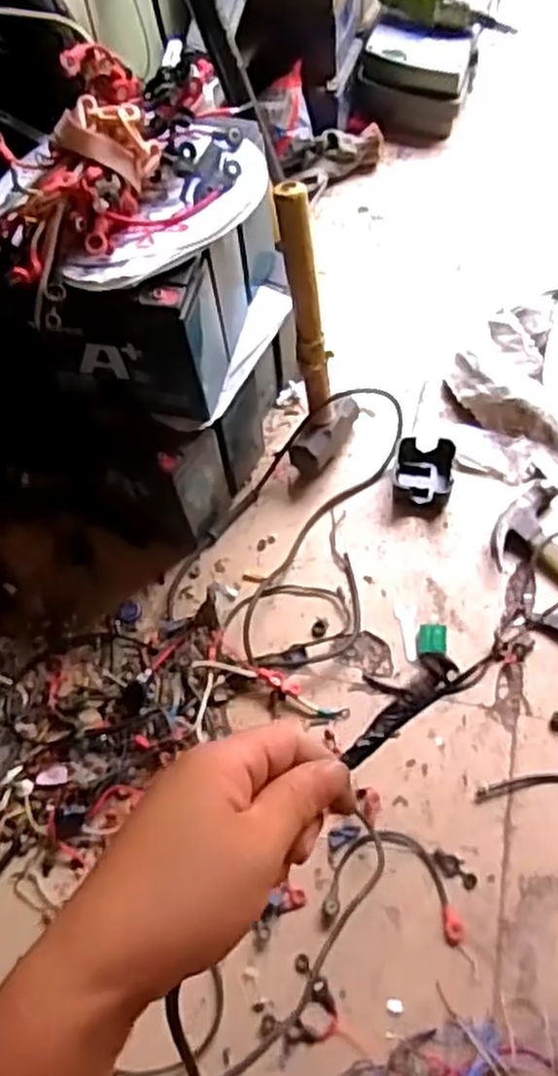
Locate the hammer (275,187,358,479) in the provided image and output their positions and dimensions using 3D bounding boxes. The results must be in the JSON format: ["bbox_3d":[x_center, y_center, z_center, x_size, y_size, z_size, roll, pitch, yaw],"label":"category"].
[{"bbox_3d":[0.025,-0.211,0.846,0.043,0.323,0.120,26,65,32],"label":"hammer"}]

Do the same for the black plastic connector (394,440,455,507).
[{"bbox_3d":[0.177,-0.079,0.947,0.071,0.035,0.084,9,64,8],"label":"black plastic connector"}]

